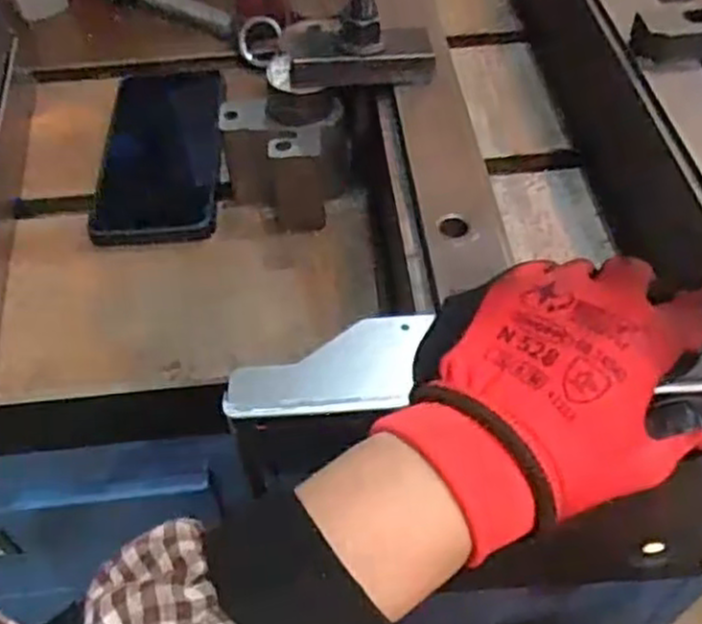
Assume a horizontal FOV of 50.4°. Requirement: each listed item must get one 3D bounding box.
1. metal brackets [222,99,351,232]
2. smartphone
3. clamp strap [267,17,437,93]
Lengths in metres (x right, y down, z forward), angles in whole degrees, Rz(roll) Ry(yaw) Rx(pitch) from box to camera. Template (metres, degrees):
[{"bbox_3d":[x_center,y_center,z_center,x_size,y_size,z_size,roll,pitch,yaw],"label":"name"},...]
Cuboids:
[{"bbox_3d":[-0.038,-0.091,0.461,0.075,0.061,0.057,-2,52,0],"label":"metal brackets"},{"bbox_3d":[-0.129,-0.108,0.509,0.081,0.011,0.148,-4,60,2],"label":"smartphone"},{"bbox_3d":[-0.001,-0.149,0.431,0.094,0.024,0.035,0,52,2],"label":"clamp strap"}]

